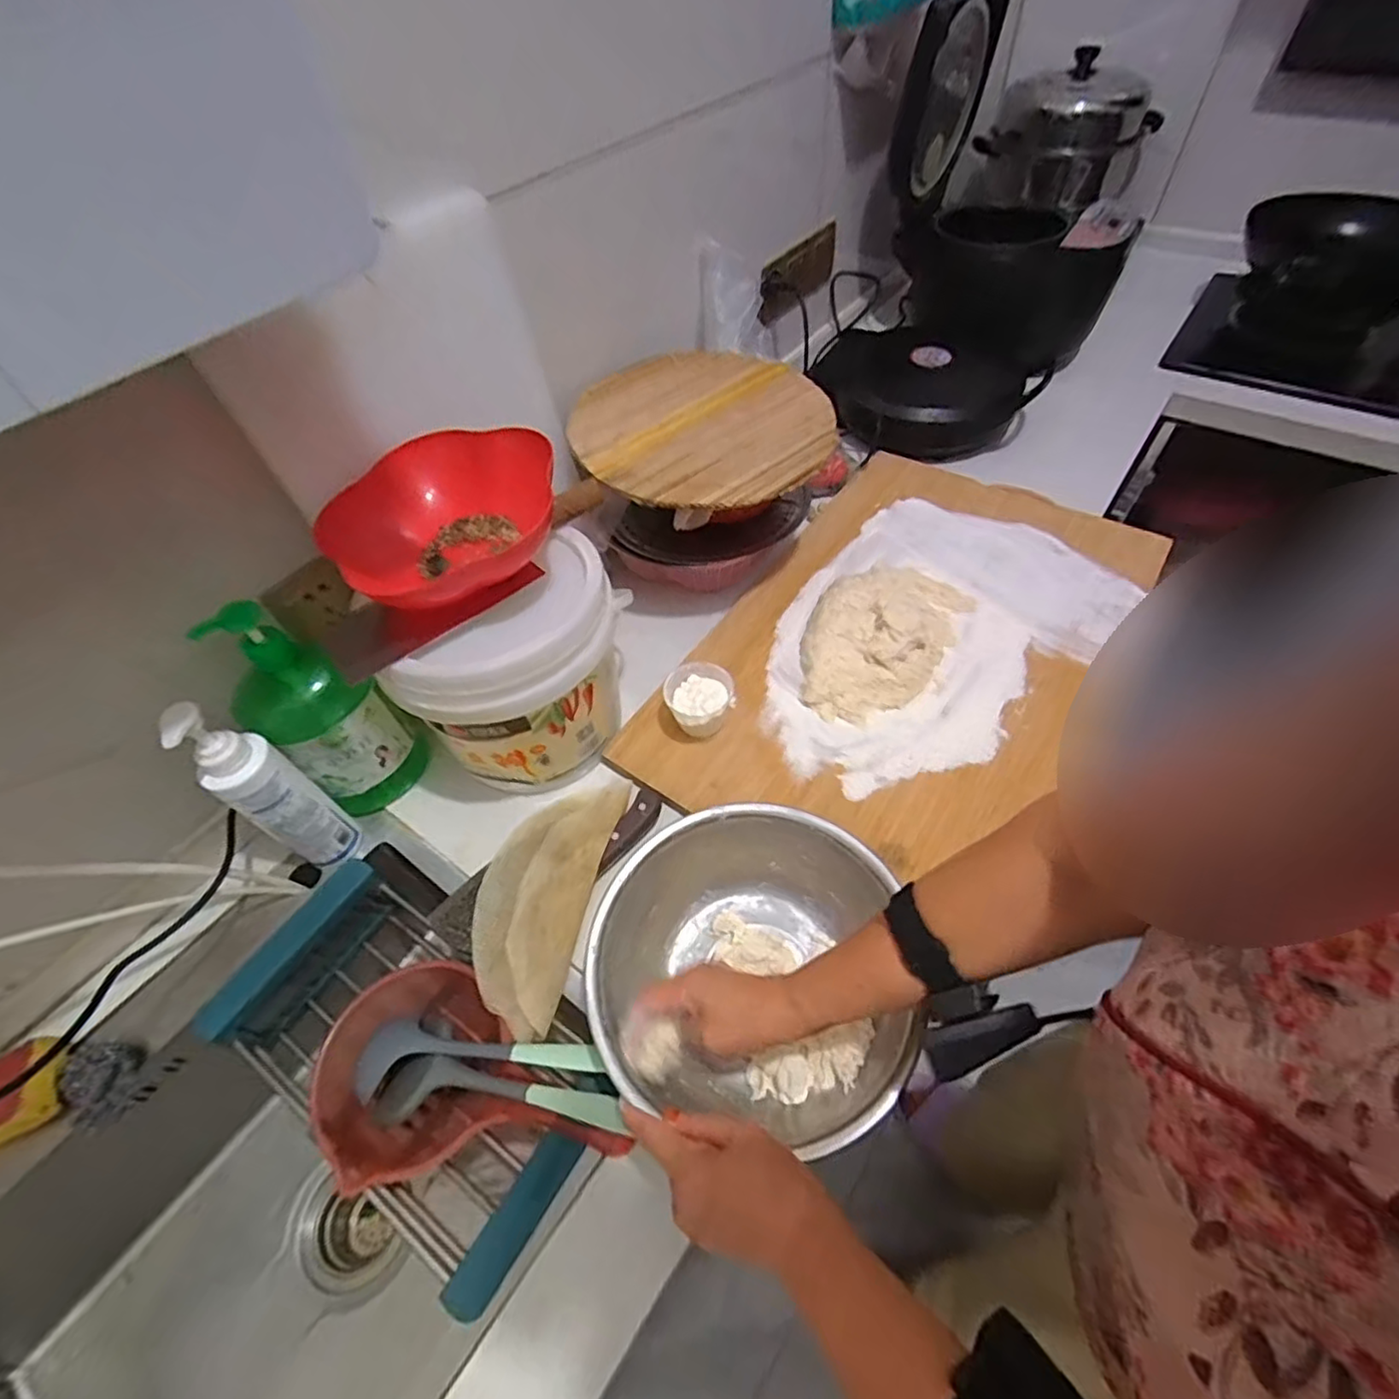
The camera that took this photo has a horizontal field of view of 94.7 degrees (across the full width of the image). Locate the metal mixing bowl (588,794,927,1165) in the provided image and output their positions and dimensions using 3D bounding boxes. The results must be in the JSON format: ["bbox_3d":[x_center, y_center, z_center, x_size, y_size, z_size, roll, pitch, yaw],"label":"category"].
[{"bbox_3d":[0.037,0.221,0.551,0.232,0.097,0.235,-3,53,4],"label":"metal mixing bowl"}]

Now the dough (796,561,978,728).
[{"bbox_3d":[0.218,-0.088,0.781,0.154,0.050,0.272,27,60,24],"label":"dough"}]

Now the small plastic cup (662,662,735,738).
[{"bbox_3d":[0.002,0.006,0.722,0.074,0.054,0.081,-3,53,4],"label":"small plastic cup"}]

